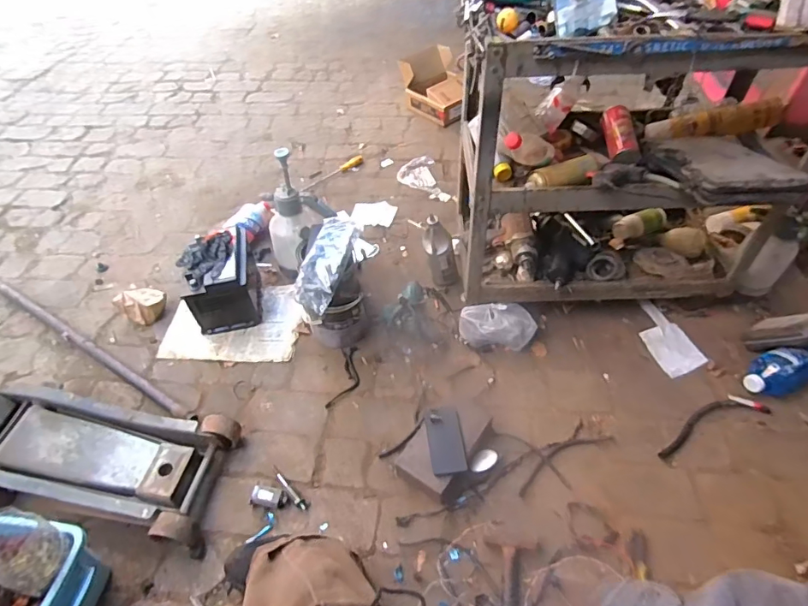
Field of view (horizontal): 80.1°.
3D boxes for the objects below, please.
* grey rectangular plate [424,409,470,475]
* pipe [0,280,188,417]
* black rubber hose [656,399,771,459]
[{"bbox_3d":[0.094,0.306,1.060,0.079,0.006,0.147,-3,46,-7],"label":"grey rectangular plate"},{"bbox_3d":[-0.929,0.100,1.358,0.933,0.027,0.032,24,57,22],"label":"pipe"},{"bbox_3d":[0.733,0.296,1.159,0.275,0.013,0.078,-31,53,2],"label":"black rubber hose"}]

